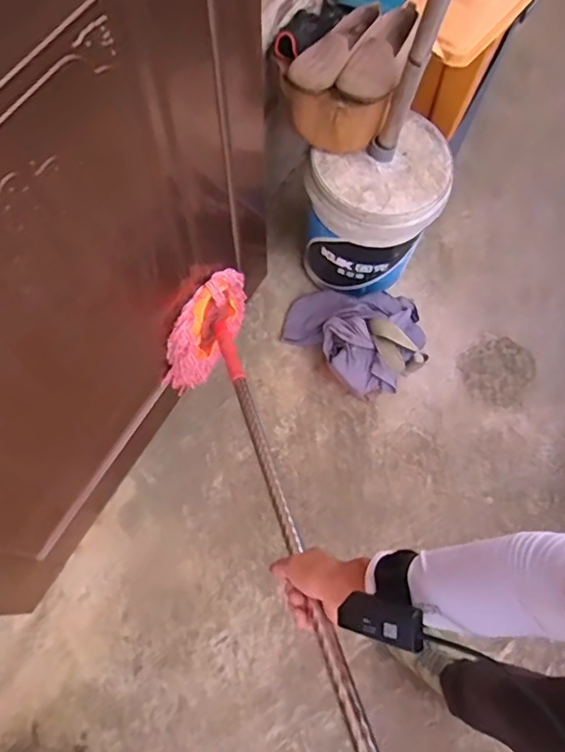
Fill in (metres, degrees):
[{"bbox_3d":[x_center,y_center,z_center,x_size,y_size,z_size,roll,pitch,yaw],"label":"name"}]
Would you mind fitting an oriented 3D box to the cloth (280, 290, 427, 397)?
[{"bbox_3d":[0.150,-0.099,1.277,0.315,0.136,0.217,32,71,11],"label":"cloth"}]

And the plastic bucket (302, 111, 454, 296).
[{"bbox_3d":[0.204,-0.363,1.230,0.262,0.324,0.269,0,68,-1],"label":"plastic bucket"}]

